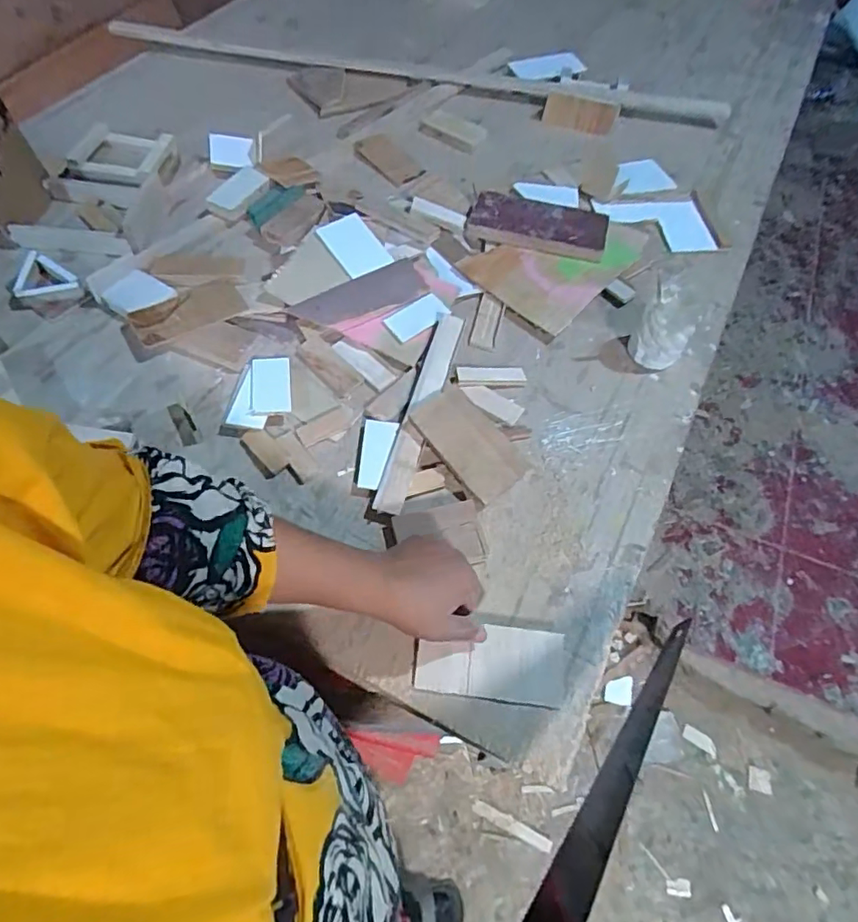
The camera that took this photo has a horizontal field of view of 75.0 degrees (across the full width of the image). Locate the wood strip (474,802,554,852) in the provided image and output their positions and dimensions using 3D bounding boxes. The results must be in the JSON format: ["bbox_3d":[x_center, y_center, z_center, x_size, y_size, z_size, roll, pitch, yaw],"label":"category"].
[{"bbox_3d":[0.158,0.694,1.064,0.156,0.004,0.025,19,66,20],"label":"wood strip"}]

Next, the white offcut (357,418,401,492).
[{"bbox_3d":[-0.061,-0.008,0.625,0.037,0.007,0.089,8,58,4],"label":"white offcut"}]

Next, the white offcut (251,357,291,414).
[{"bbox_3d":[-0.184,-0.089,0.652,0.043,0.006,0.080,-7,59,-5],"label":"white offcut"}]

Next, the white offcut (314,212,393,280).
[{"bbox_3d":[-0.099,-0.291,0.756,0.072,0.008,0.095,-31,77,-28],"label":"white offcut"}]

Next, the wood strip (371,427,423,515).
[{"bbox_3d":[-0.033,0.011,0.613,0.031,0.008,0.102,14,59,8],"label":"wood strip"}]

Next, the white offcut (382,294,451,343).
[{"bbox_3d":[-0.014,-0.183,0.716,0.080,0.006,0.042,-35,79,-14],"label":"white offcut"}]

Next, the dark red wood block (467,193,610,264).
[{"bbox_3d":[0.158,-0.340,0.807,0.192,0.026,0.096,16,59,9],"label":"dark red wood block"}]

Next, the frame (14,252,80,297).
[{"bbox_3d":[-0.494,-0.243,0.720,0.072,0.014,0.085,-19,60,-12],"label":"frame"}]

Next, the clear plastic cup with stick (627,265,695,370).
[{"bbox_3d":[0.294,-0.171,0.689,0.070,0.103,0.070,27,63,11],"label":"clear plastic cup with stick"}]

